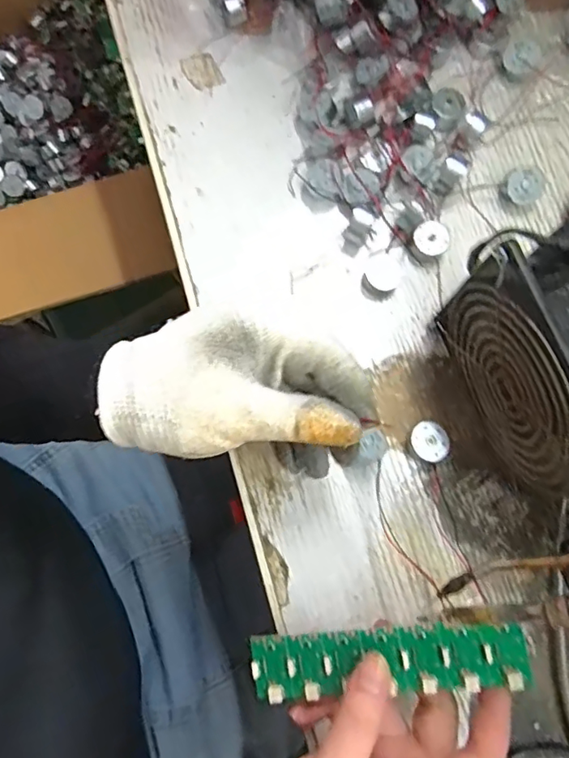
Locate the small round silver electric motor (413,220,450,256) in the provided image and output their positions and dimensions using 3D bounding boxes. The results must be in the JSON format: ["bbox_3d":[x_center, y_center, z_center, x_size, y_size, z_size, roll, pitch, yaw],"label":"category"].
[{"bbox_3d":[0.097,-0.092,0.342,0.022,0.013,0.022,0,80,1],"label":"small round silver electric motor"}]

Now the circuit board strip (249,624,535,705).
[{"bbox_3d":[0.050,0.143,0.263,0.138,0.008,0.030,-10,79,13],"label":"circuit board strip"}]

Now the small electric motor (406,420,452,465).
[{"bbox_3d":[0.089,0.039,0.322,0.025,0.014,0.022,43,84,8],"label":"small electric motor"}]

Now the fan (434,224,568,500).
[{"bbox_3d":[0.133,-0.003,0.269,0.045,0.115,0.127,-20,81,-2],"label":"fan"}]

